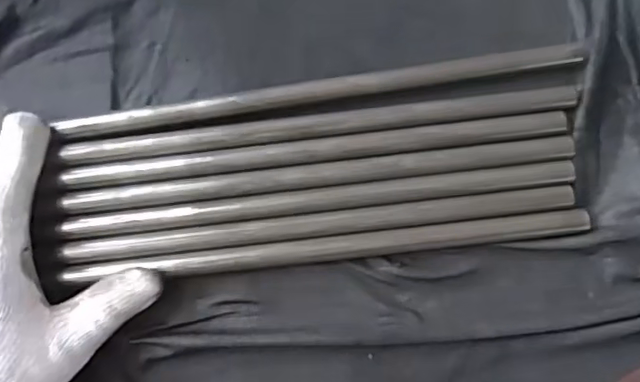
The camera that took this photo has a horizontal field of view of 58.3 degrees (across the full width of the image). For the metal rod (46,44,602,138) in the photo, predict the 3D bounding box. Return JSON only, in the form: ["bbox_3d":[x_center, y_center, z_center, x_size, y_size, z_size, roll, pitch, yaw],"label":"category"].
[{"bbox_3d":[0.001,-0.058,0.330,0.301,0.012,0.012,-9,83,0],"label":"metal rod"}]

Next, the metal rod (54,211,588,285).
[{"bbox_3d":[0.004,0.033,0.323,0.288,0.011,0.012,-6,83,-1],"label":"metal rod"}]

